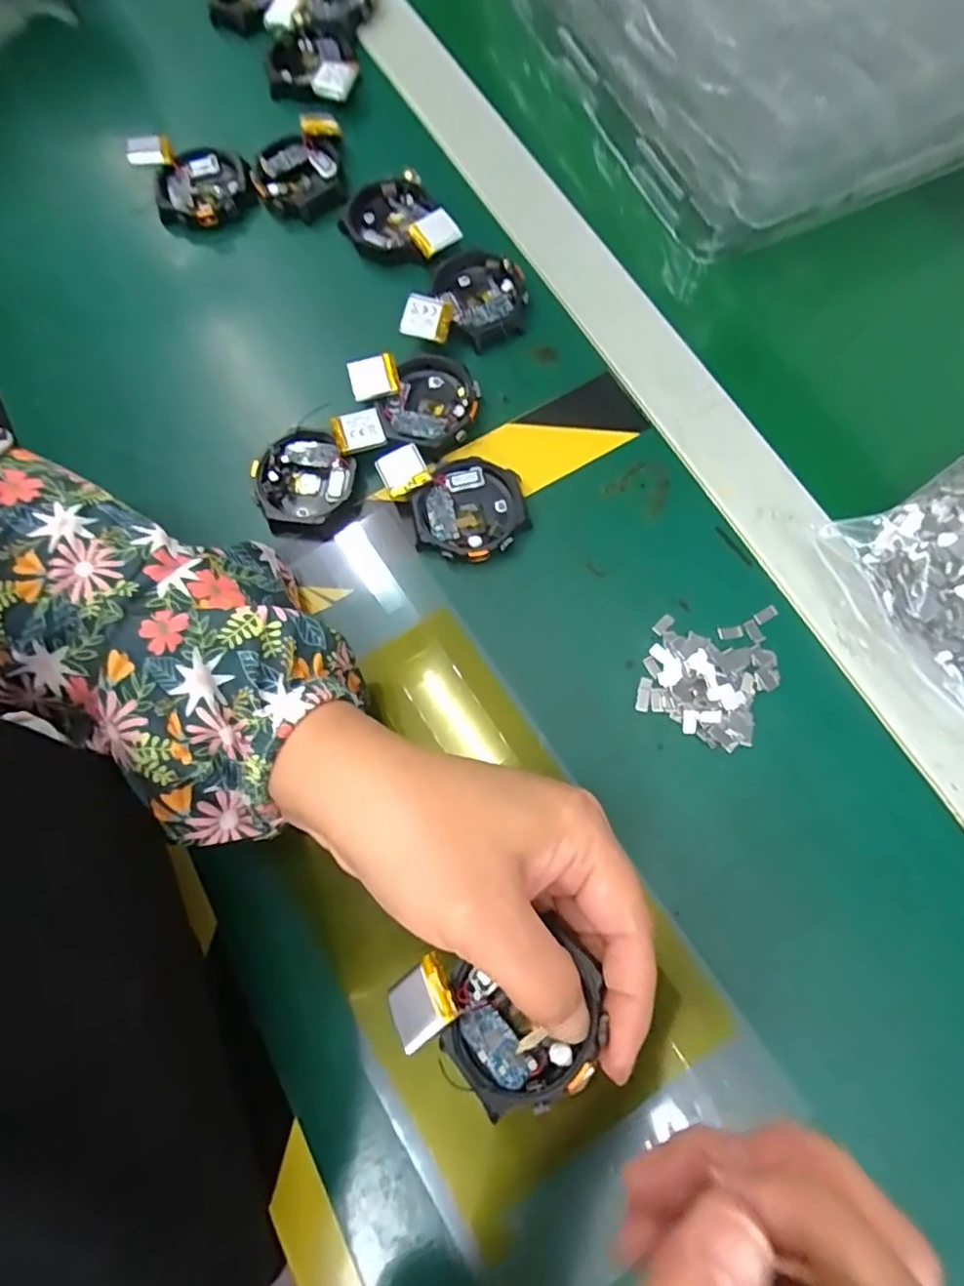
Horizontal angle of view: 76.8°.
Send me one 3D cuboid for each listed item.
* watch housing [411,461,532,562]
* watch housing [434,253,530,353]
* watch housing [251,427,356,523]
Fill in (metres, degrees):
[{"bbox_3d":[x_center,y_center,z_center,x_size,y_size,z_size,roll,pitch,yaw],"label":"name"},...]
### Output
[{"bbox_3d":[-0.006,-0.062,0.289,0.052,0.011,0.048,-13,74,-1],"label":"watch housing"},{"bbox_3d":[0.001,-0.184,0.320,0.044,0.011,0.056,-24,74,-5],"label":"watch housing"},{"bbox_3d":[-0.086,-0.079,0.294,0.046,0.014,0.045,-1,74,2],"label":"watch housing"}]

